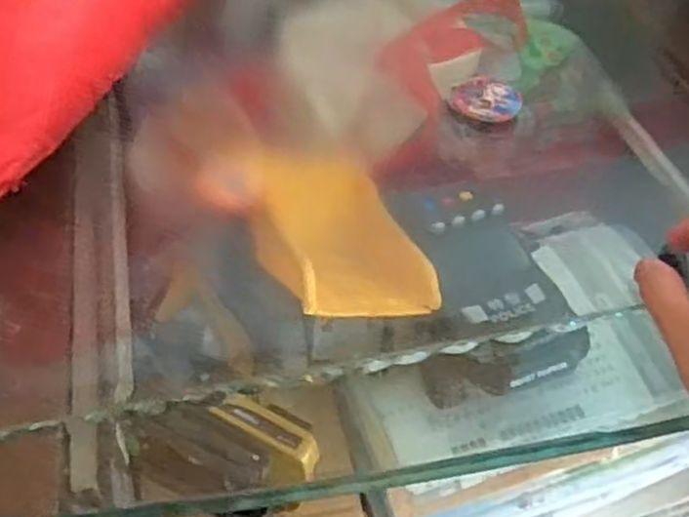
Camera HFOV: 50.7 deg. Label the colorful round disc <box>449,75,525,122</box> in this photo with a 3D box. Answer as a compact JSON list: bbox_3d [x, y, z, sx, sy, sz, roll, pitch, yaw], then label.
[{"bbox_3d":[0.100,-0.113,0.509,0.048,0.007,0.047,0,49,0],"label":"colorful round disc"}]

